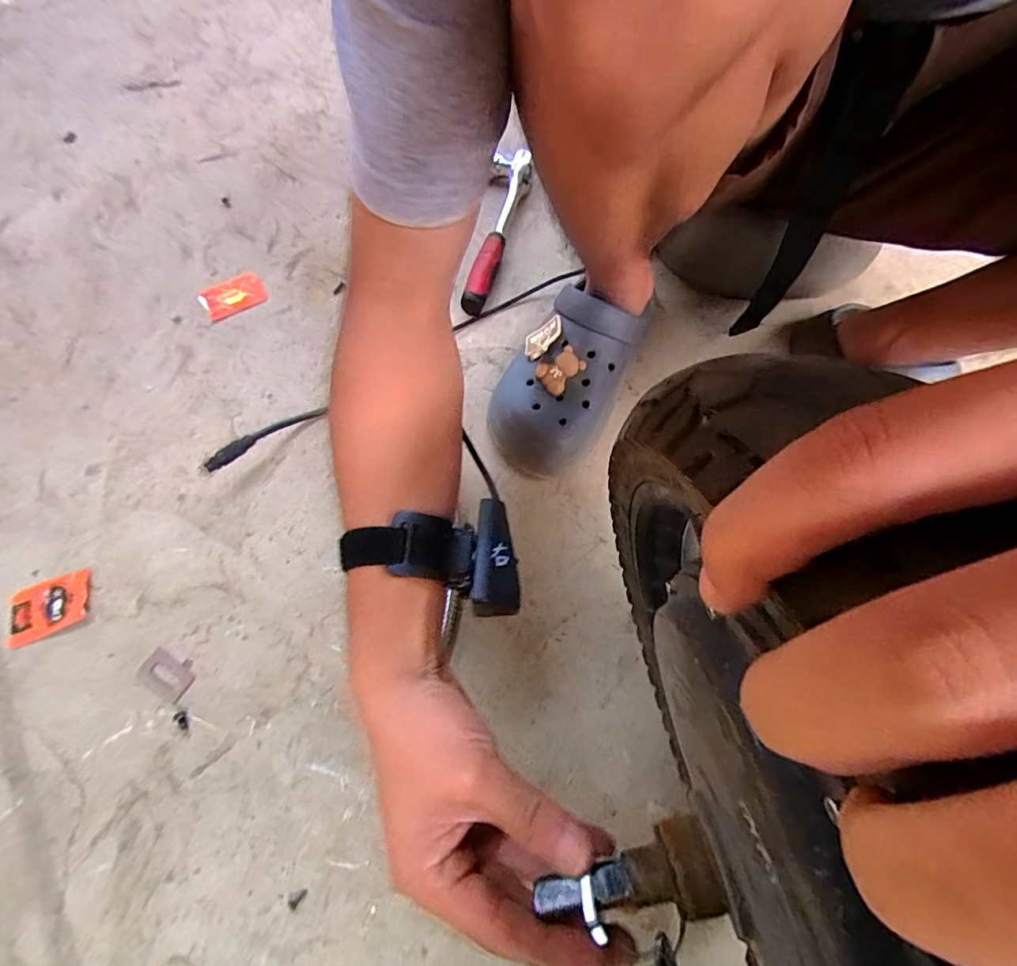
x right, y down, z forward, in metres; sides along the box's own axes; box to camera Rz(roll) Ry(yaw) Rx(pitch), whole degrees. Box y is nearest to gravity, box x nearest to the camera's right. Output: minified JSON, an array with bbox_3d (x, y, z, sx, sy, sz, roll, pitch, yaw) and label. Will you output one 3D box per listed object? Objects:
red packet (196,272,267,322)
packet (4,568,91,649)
[{"bbox_3d":[-0.331,-0.227,0.586,0.071,0.008,0.057,-34,70,-13],"label":"red packet"},{"bbox_3d":[-0.415,0.109,0.438,0.073,0.008,0.051,-24,68,-9],"label":"packet"}]

